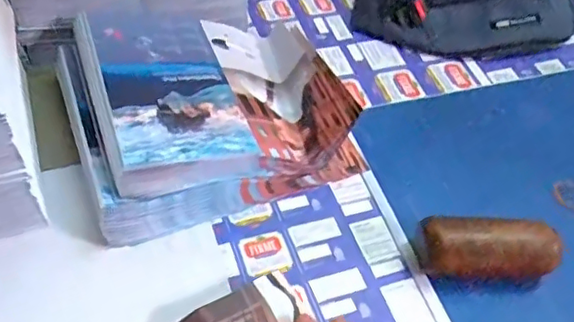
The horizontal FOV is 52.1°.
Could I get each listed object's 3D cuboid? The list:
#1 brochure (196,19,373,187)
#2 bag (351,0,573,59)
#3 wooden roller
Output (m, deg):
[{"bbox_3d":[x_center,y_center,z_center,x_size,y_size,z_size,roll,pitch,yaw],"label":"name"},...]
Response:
[{"bbox_3d":[-0.006,-0.068,0.529,0.099,0.053,0.191,-13,52,-16],"label":"brochure"},{"bbox_3d":[0.209,-0.171,0.621,0.261,0.069,0.103,-8,51,-12],"label":"bag"},{"bbox_3d":[0.149,0.067,0.435,0.103,0.039,0.039,6,49,0],"label":"wooden roller"}]

